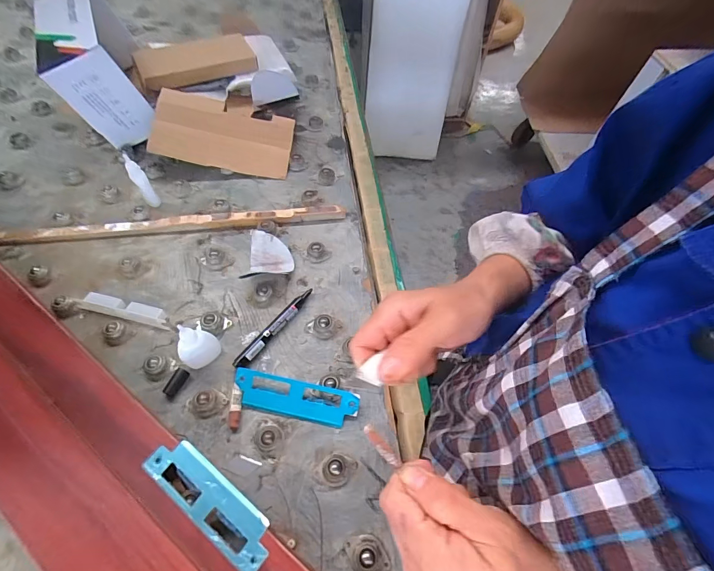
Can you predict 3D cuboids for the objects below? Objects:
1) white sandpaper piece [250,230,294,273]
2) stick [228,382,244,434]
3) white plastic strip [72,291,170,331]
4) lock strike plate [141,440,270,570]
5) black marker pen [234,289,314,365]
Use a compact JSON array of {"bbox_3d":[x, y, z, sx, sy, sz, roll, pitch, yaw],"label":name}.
[{"bbox_3d":[-0.120,-0.047,0.514,0.059,0.005,0.057,3,85,-4],"label":"white sandpaper piece"},{"bbox_3d":[-0.135,0.137,0.405,0.014,0.014,0.047,-1,57,-2],"label":"stick"},{"bbox_3d":[-0.299,0.030,0.464,0.125,0.018,0.020,12,58,6],"label":"white plastic strip"},{"bbox_3d":[-0.134,0.195,0.332,0.141,0.007,0.040,33,62,18],"label":"lock strike plate"},{"bbox_3d":[-0.102,0.052,0.459,0.017,0.015,0.132,32,62,17],"label":"black marker pen"}]

